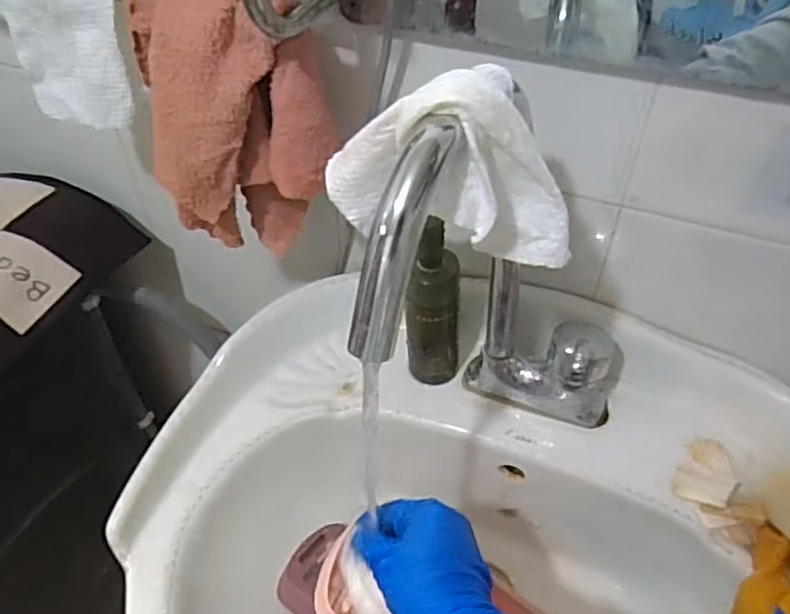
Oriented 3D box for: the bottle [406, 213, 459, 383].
[{"bbox_3d":[0.036,0.003,0.557,0.045,0.162,0.032,13,47,11],"label":"bottle"}]

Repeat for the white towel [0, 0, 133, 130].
[{"bbox_3d":[-0.241,-0.189,0.485,0.102,0.109,0.020,17,48,14],"label":"white towel"}]

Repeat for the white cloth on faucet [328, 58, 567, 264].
[{"bbox_3d":[0.031,-0.068,0.341,0.120,0.094,0.053,-10,47,-10],"label":"white cloth on faucet"}]

